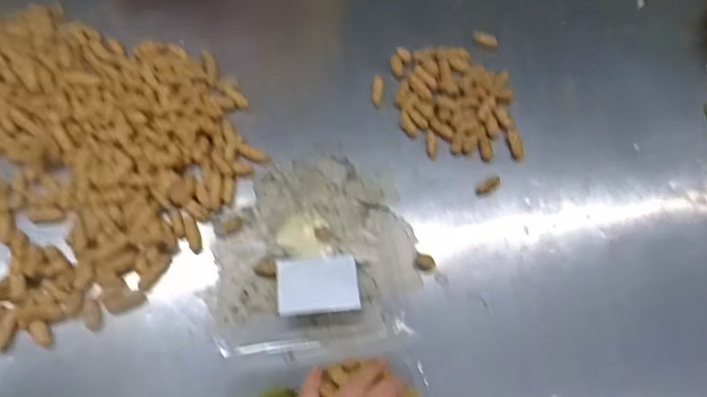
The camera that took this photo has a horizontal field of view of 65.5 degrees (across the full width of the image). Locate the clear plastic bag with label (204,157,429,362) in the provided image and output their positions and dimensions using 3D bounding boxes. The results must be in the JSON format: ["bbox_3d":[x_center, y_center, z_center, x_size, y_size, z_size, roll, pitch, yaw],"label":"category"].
[{"bbox_3d":[-0.042,0.049,0.584,0.211,0.030,0.214,-6,65,-4],"label":"clear plastic bag with label"}]

